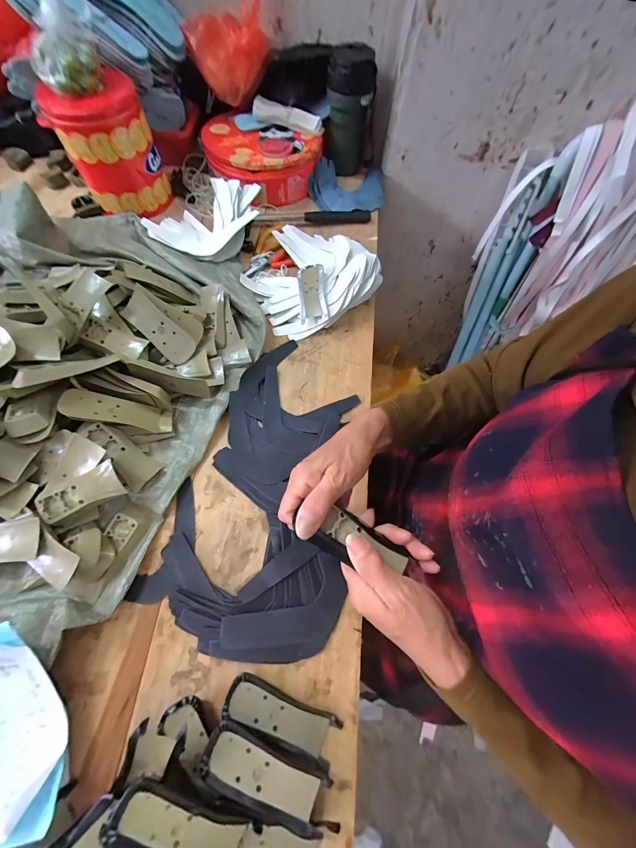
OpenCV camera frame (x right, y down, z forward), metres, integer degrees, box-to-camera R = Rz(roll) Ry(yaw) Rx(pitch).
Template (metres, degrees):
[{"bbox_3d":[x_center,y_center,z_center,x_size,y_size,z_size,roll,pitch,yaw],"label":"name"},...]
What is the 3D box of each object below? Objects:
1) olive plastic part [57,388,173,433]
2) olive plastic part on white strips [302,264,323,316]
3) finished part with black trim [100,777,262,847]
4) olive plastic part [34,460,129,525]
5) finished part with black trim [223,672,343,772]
[{"bbox_3d":[-0.258,-0.016,0.400,0.124,0.015,0.042,15,62,-33],"label":"olive plastic part"},{"bbox_3d":[-0.011,-0.225,0.511,0.030,0.008,0.104,-7,68,8],"label":"olive plastic part on white strips"},{"bbox_3d":[-0.112,0.337,0.255,0.115,0.015,0.044,32,68,-7],"label":"finished part with black trim"},{"bbox_3d":[-0.274,0.081,0.360,0.094,0.024,0.041,-26,90,-1],"label":"olive plastic part"},{"bbox_3d":[-0.037,0.300,0.312,0.116,0.012,0.039,23,67,7],"label":"finished part with black trim"}]

